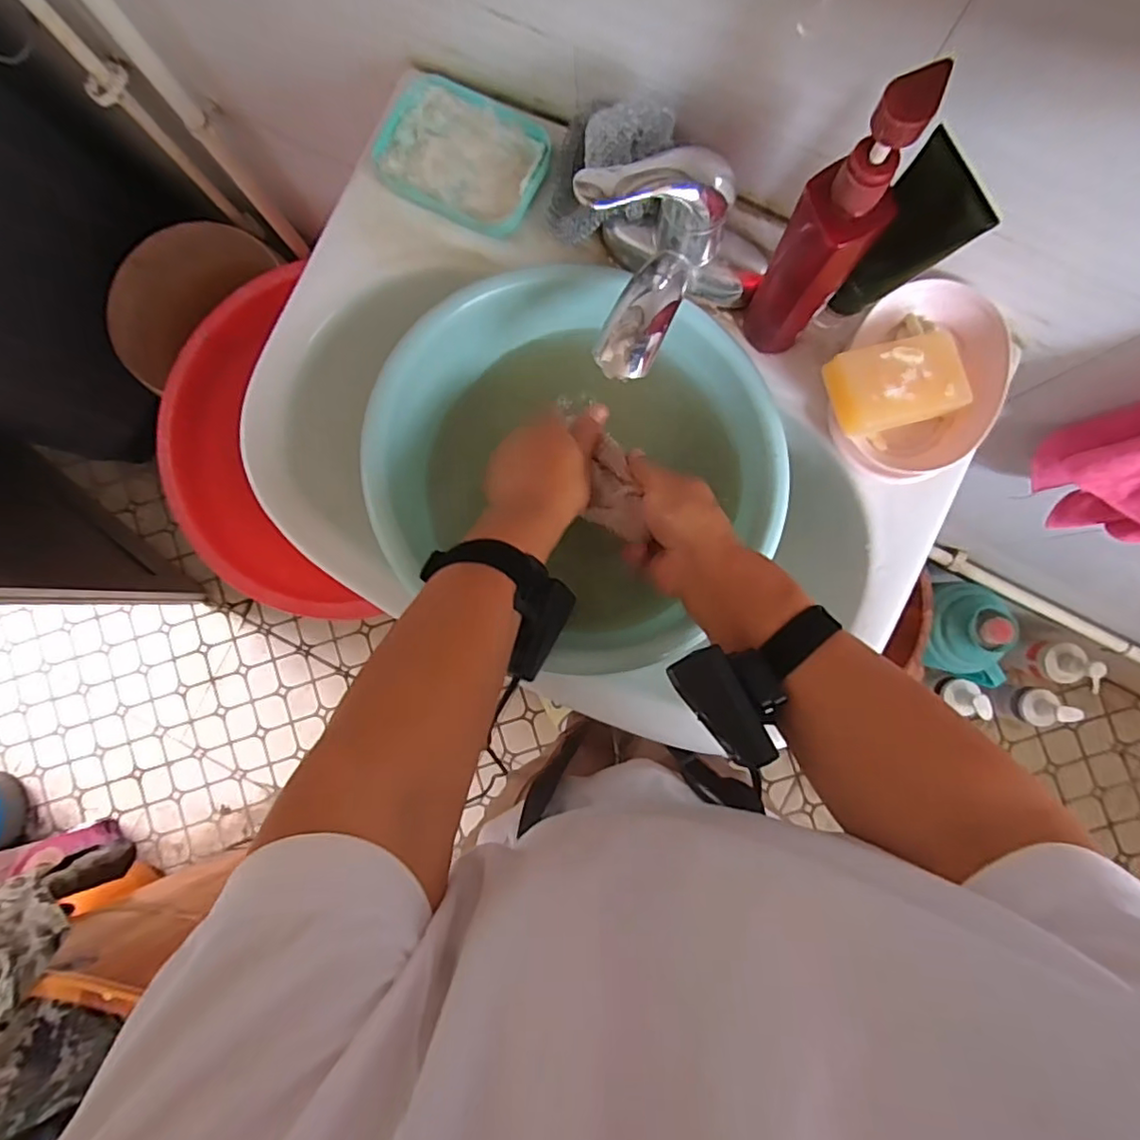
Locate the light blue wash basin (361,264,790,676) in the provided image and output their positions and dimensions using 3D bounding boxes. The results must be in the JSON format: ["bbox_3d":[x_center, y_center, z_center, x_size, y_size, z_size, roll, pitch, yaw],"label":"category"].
[{"bbox_3d":[0.014,-0.086,0.491,0.304,0.128,0.289,0,86,3],"label":"light blue wash basin"}]

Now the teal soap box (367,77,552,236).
[{"bbox_3d":[-0.087,-0.337,0.492,0.134,0.019,0.098,24,88,4],"label":"teal soap box"}]

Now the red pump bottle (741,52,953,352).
[{"bbox_3d":[0.160,-0.202,0.376,0.045,0.204,0.042,-23,85,1],"label":"red pump bottle"}]

